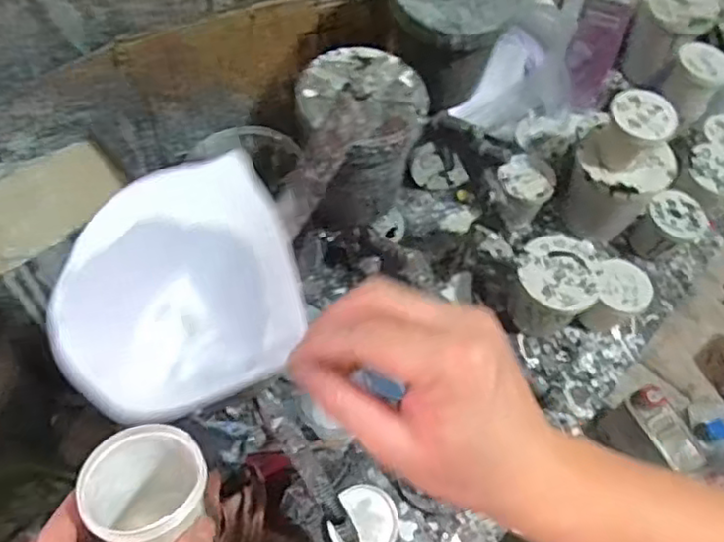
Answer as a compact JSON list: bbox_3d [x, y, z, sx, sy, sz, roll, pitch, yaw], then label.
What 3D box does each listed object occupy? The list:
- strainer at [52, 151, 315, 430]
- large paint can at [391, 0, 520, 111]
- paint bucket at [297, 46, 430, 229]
[{"bbox_3d":[-0.087,0.010,0.323,0.110,0.087,0.094,-24,64,-17],"label":"strainer"},{"bbox_3d":[0.072,-0.214,0.594,0.097,0.117,0.099,2,60,-3],"label":"large paint can"},{"bbox_3d":[-0.002,-0.106,0.516,0.091,0.094,0.098,2,60,-3],"label":"paint bucket"}]

